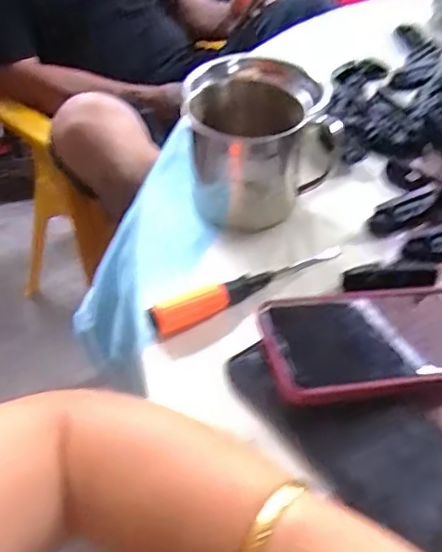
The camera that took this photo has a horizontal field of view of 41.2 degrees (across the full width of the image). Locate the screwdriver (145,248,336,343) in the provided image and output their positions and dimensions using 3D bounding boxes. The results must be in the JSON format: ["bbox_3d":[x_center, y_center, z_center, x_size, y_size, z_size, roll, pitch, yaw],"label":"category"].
[{"bbox_3d":[0.022,0.003,0.422,0.155,0.024,0.016,-25,51,-21],"label":"screwdriver"}]

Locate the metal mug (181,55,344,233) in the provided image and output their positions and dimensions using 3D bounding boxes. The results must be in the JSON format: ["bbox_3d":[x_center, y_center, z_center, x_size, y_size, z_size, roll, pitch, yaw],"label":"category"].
[{"bbox_3d":[0.031,-0.110,0.480,0.116,0.108,0.097,3,46,4],"label":"metal mug"}]

